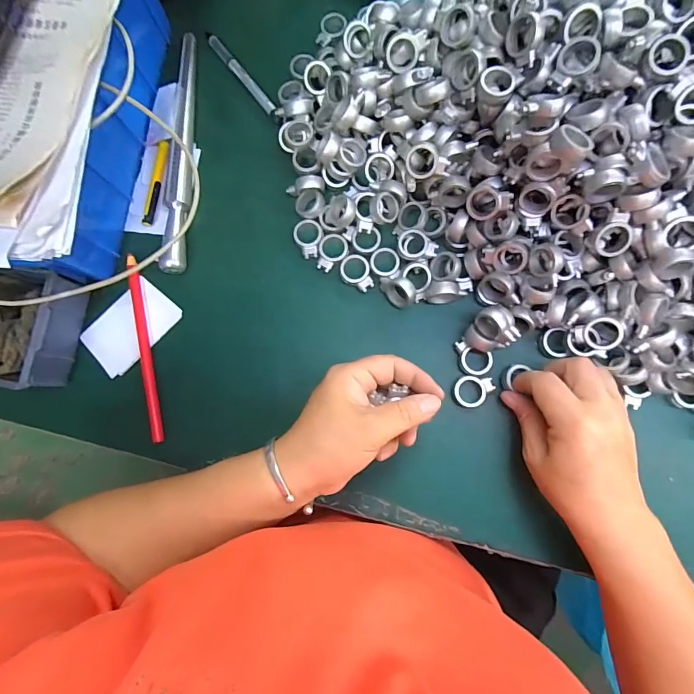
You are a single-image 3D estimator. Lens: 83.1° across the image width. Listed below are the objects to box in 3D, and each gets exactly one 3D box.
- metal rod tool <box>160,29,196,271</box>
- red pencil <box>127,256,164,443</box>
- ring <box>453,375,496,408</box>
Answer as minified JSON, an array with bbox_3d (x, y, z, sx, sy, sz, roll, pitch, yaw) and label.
[{"bbox_3d":[-0.153,-0.183,0.361,0.019,0.022,0.235,-2,82,3],"label":"metal rod tool"},{"bbox_3d":[-0.180,0.001,0.346,0.011,0.010,0.165,-12,82,2],"label":"red pencil"},{"bbox_3d":[0.106,0.038,0.328,0.034,0.011,0.026,1,82,3],"label":"ring"}]

